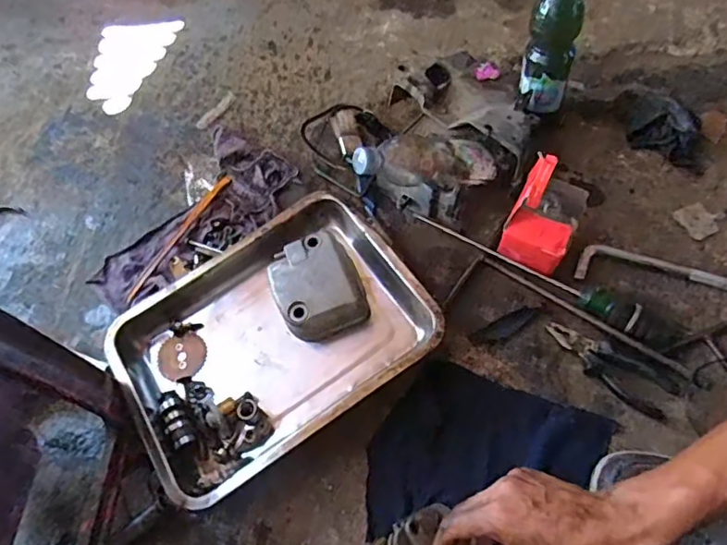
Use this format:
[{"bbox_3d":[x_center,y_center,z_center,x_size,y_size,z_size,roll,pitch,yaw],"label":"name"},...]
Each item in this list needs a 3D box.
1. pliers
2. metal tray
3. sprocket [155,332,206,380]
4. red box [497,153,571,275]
[{"bbox_3d":[0.283,0.110,0.646,0.152,0.010,0.054,33,66,16],"label":"pliers"},{"bbox_3d":[-0.113,0.073,0.659,0.345,0.069,0.259,-31,66,-14],"label":"metal tray"},{"bbox_3d":[-0.230,0.105,0.696,0.065,0.004,0.057,-10,62,8],"label":"sprocket"},{"bbox_3d":[0.216,-0.062,0.675,0.078,0.149,0.071,23,64,11],"label":"red box"}]

